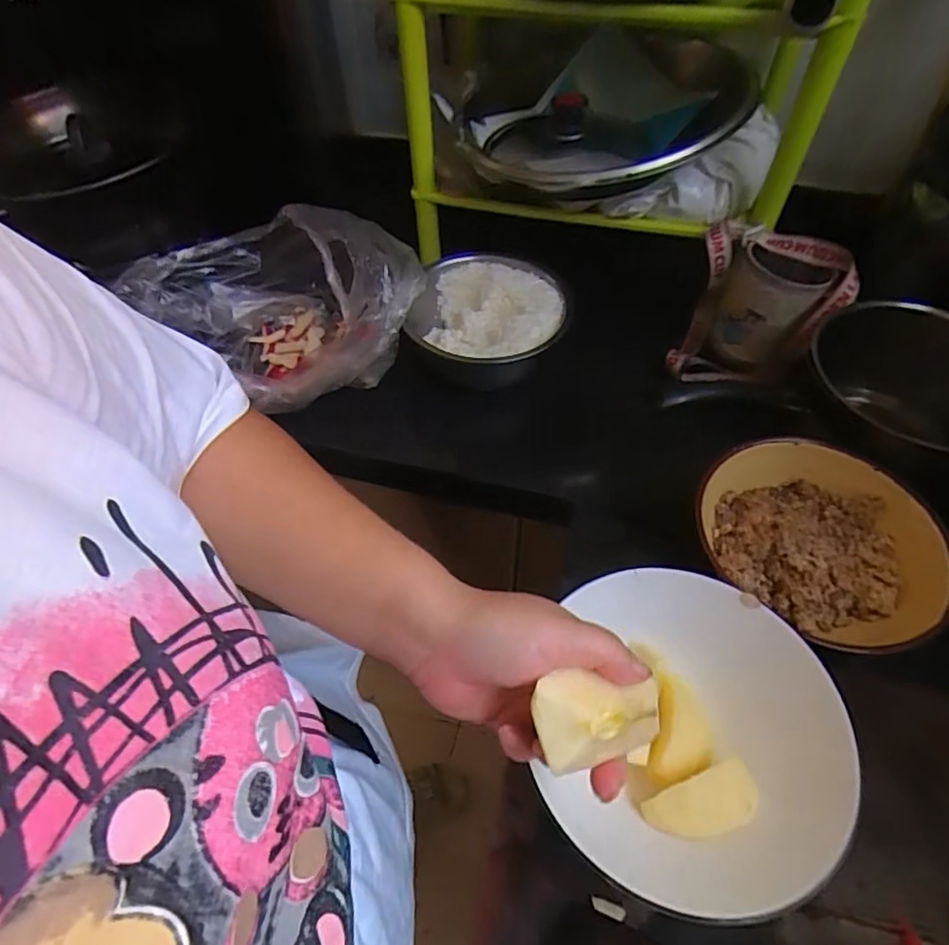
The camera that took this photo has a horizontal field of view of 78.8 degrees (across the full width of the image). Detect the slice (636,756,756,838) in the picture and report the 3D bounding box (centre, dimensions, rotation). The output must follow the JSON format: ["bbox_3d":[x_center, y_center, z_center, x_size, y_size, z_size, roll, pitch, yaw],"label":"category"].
[{"bbox_3d":[0.137,0.199,0.345,0.066,0.019,0.032,-18,55,-12],"label":"slice"}]

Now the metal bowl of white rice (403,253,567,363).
[{"bbox_3d":[0.012,-0.168,0.643,0.163,0.060,0.171,-3,54,-1],"label":"metal bowl of white rice"}]

